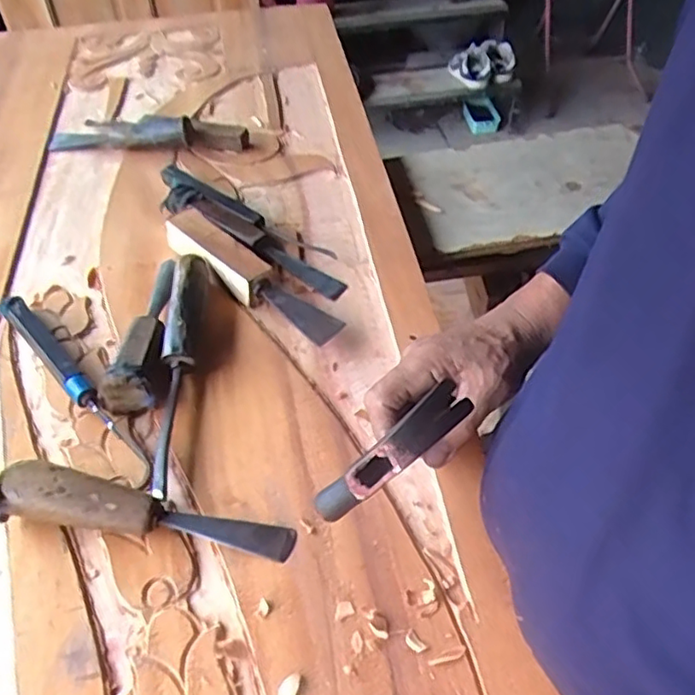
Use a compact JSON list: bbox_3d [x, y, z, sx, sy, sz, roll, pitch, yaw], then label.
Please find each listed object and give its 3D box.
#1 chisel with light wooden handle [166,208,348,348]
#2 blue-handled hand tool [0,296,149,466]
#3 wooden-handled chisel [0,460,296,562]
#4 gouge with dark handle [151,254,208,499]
[{"bbox_3d":[-0.093,-0.070,0.615,0.217,0.042,0.054,33,56,26],"label":"chisel with light wooden handle"},{"bbox_3d":[-0.240,0.020,0.548,0.021,0.027,0.229,-36,57,-27],"label":"blue-handled hand tool"},{"bbox_3d":[-0.140,0.113,0.448,0.202,0.046,0.035,4,48,4],"label":"wooden-handled chisel"},{"bbox_3d":[-0.145,0.012,0.545,0.032,0.038,0.245,-3,48,-2],"label":"gouge with dark handle"}]

